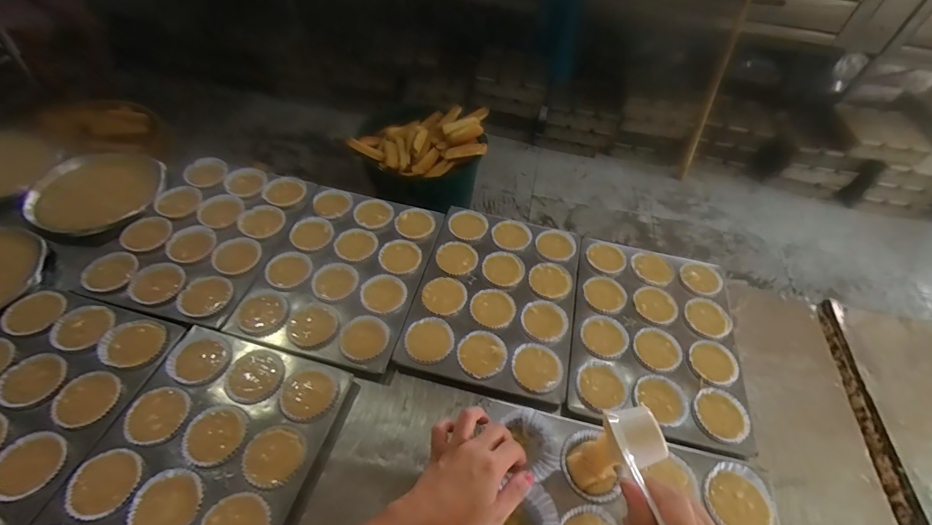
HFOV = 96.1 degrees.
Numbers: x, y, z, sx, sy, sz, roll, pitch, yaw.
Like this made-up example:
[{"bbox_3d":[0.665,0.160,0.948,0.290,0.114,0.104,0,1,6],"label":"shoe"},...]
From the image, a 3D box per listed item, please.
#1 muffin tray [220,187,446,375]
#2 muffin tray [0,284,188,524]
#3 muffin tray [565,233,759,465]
[{"bbox_3d":[-0.189,0.008,0.665,0.237,0.024,0.301,14,50,5],"label":"muffin tray"},{"bbox_3d":[-0.542,0.173,0.493,0.245,0.027,0.304,14,50,6],"label":"muffin tray"},{"bbox_3d":[0.291,0.102,0.632,0.257,0.028,0.312,14,50,6],"label":"muffin tray"}]

